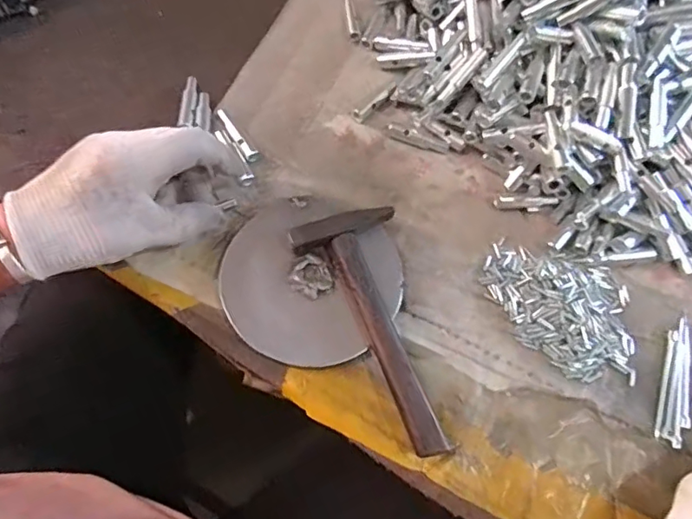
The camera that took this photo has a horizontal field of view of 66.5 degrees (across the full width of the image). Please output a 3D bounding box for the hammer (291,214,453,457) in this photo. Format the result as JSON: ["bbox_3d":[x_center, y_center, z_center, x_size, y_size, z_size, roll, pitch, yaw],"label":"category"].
[{"bbox_3d":[0.018,0.044,0.359,0.073,0.028,0.178,-14,71,-7],"label":"hammer"}]

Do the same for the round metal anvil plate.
[{"bbox_3d":[-0.026,0.012,0.378,0.120,0.013,0.121,1,70,-2],"label":"round metal anvil plate"}]

